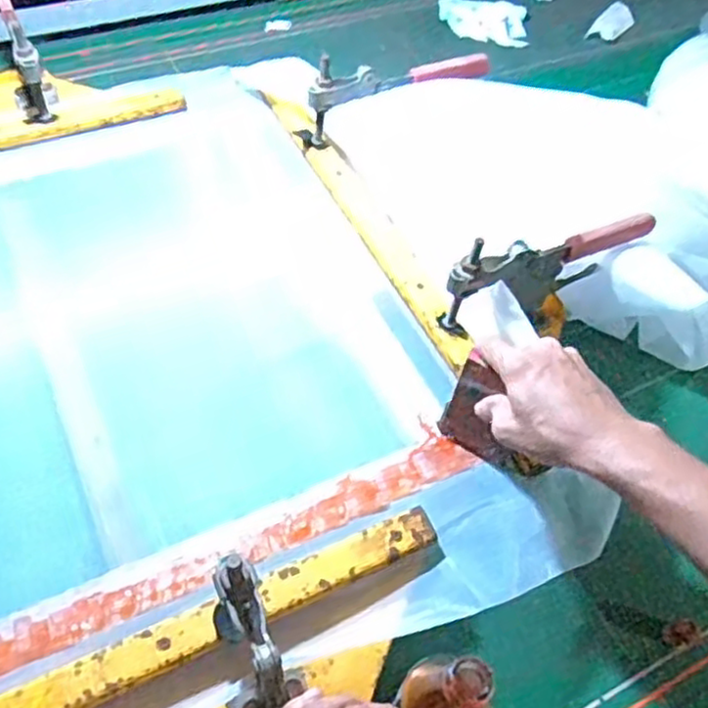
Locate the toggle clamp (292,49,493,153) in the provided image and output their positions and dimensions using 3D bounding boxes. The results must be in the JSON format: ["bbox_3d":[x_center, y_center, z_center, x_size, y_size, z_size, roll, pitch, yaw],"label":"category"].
[{"bbox_3d":[0.049,-0.297,0.791,0.222,0.095,0.030,-12,57,-14],"label":"toggle clamp"}]

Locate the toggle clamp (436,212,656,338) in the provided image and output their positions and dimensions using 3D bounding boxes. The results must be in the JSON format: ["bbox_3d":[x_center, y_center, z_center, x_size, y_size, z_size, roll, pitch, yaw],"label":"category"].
[{"bbox_3d":[0.192,-0.080,0.654,0.230,0.110,0.032,-20,59,-19],"label":"toggle clamp"}]

